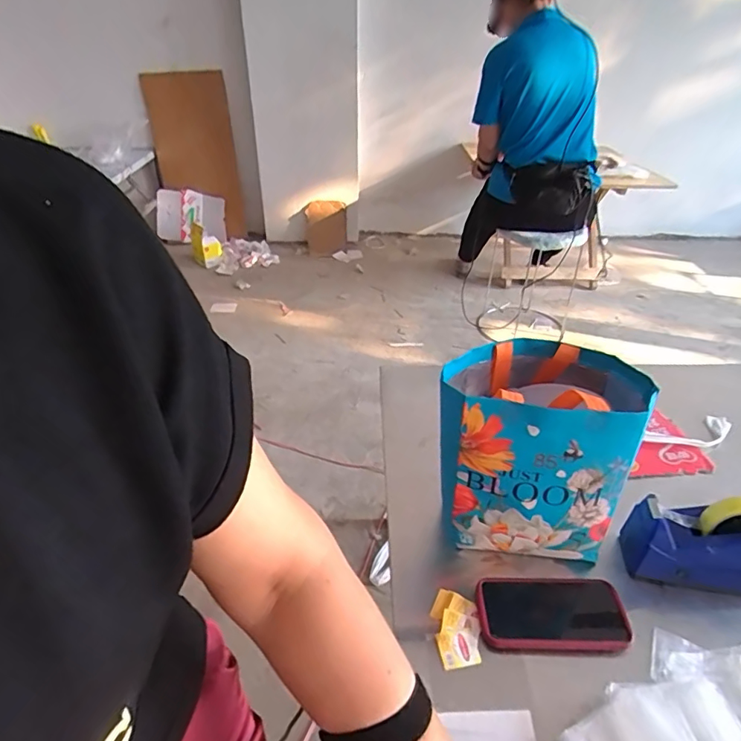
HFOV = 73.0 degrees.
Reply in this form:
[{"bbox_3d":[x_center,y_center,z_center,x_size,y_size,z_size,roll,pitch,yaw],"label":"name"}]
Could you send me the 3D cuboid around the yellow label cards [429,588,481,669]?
[{"bbox_3d":[0.102,0.303,0.593,0.052,0.011,0.086,-2,38,-4],"label":"yellow label cards"}]

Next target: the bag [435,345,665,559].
[{"bbox_3d":[0.209,0.097,0.667,0.223,0.235,0.179,9,36,11],"label":"bag"}]

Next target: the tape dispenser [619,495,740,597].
[{"bbox_3d":[0.438,0.213,0.623,0.212,0.125,0.069,7,36,8],"label":"tape dispenser"}]

